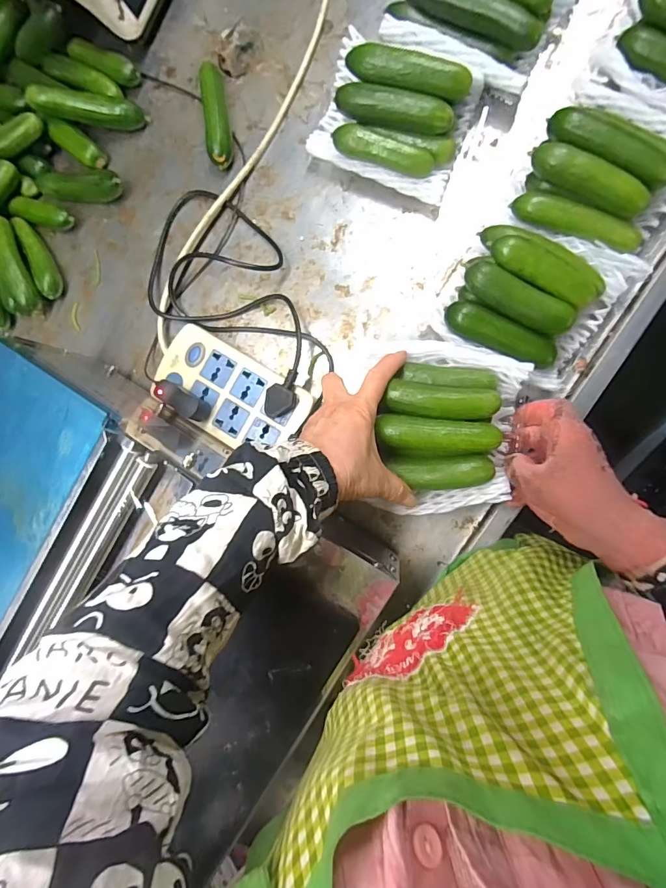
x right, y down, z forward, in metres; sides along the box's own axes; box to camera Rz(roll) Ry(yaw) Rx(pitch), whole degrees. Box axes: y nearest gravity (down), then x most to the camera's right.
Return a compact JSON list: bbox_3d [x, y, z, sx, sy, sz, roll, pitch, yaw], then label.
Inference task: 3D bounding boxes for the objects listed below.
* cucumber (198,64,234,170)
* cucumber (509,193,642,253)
[{"bbox_3d":[-0.132,-0.371,0.482,0.027,0.033,0.100,-3,91,7],"label":"cucumber"},{"bbox_3d":[0.229,-0.211,0.398,0.116,0.025,0.023,29,95,5],"label":"cucumber"}]

